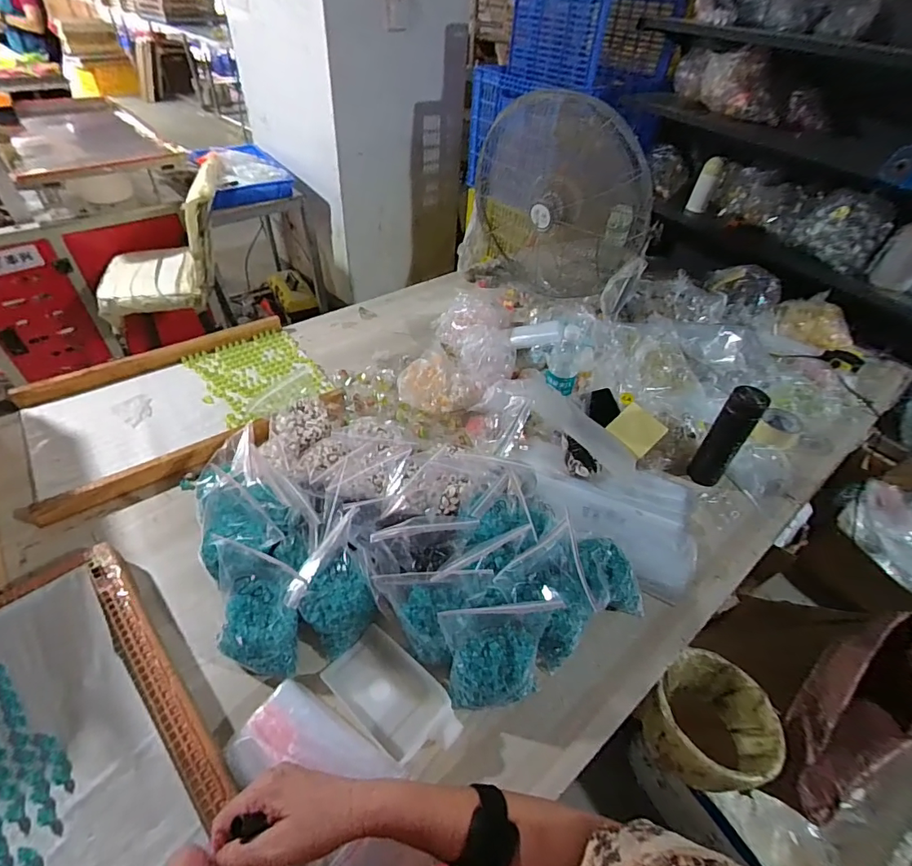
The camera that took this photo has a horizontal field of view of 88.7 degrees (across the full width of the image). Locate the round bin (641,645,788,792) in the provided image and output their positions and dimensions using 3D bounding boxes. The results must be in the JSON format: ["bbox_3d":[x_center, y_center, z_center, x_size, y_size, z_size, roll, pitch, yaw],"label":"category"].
[{"bbox_3d":[0.399,0.479,0.761,0.180,0.156,0.168,2,46,-3],"label":"round bin"}]

